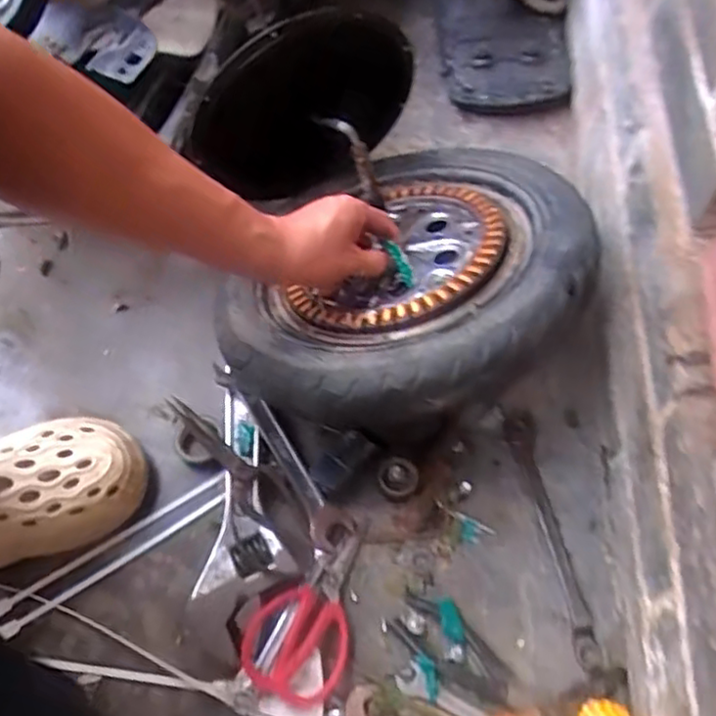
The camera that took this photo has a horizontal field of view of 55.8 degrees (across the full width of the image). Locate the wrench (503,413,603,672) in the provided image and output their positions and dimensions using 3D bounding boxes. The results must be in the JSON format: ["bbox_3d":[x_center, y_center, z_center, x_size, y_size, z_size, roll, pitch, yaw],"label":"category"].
[{"bbox_3d":[0.178,0.158,0.621,0.027,0.011,0.233,-9,64,-3],"label":"wrench"}]

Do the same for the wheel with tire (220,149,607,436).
[{"bbox_3d":[0.046,-0.068,0.639,0.336,0.095,0.346,1,45,24],"label":"wheel with tire"}]

